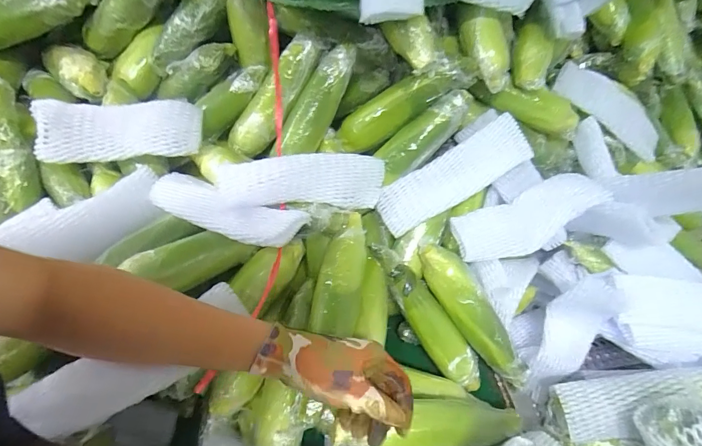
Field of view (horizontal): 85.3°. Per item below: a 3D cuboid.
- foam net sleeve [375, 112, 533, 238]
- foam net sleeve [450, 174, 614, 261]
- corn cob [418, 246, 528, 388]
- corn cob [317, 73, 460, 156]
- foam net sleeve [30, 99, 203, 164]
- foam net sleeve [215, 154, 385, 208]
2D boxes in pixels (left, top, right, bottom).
[{"bbox_3d":[0.137,-0.062,0.519,0.215,0.016,0.069,-31,86,3],"label":"foam net sleeve"},{"bbox_3d":[0.234,-0.008,0.506,0.193,0.030,0.073,-24,53,-2],"label":"foam net sleeve"},{"bbox_3d":[0.165,0.125,0.505,0.044,0.045,0.222,-36,93,-30],"label":"corn cob"},{"bbox_3d":[0.049,-0.154,0.539,0.199,0.046,0.041,-27,46,21],"label":"corn cob"},{"bbox_3d":[-0.291,-0.118,0.483,0.190,0.012,0.073,-5,88,-10],"label":"foam net sleeve"},{"bbox_3d":[-0.055,-0.049,0.470,0.200,0.066,0.045,-11,50,-14],"label":"foam net sleeve"}]

